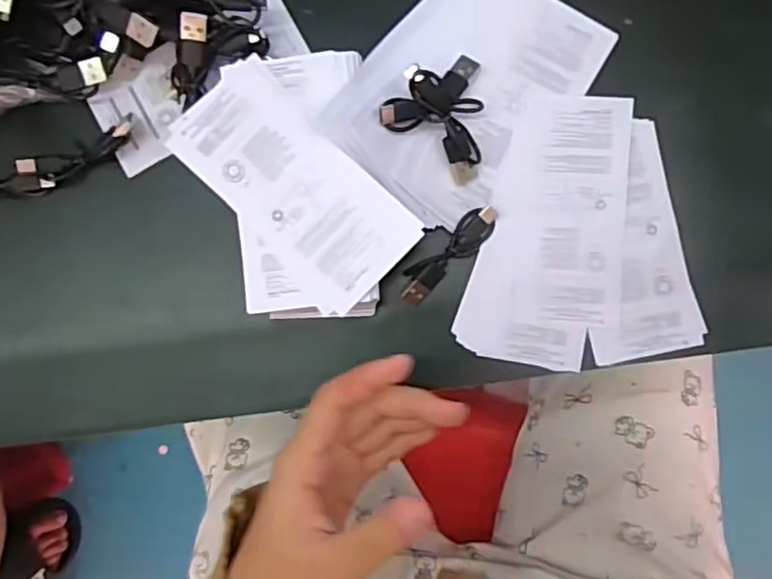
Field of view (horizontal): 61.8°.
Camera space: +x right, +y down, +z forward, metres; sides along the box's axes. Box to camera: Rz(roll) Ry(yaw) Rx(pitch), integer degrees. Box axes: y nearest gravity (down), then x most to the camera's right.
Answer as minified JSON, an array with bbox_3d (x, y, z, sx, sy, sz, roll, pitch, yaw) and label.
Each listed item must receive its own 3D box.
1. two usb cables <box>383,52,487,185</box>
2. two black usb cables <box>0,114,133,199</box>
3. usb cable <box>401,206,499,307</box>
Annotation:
[{"bbox_3d":[0.034,-0.091,0.322,0.058,0.014,0.054,34,79,-18],"label":"two usb cables"},{"bbox_3d":[-0.186,-0.064,0.342,0.112,0.018,0.017,-20,86,1],"label":"two black usb cables"},{"bbox_3d":[0.032,-0.018,0.335,0.064,0.009,0.017,-43,86,-1],"label":"usb cable"}]

